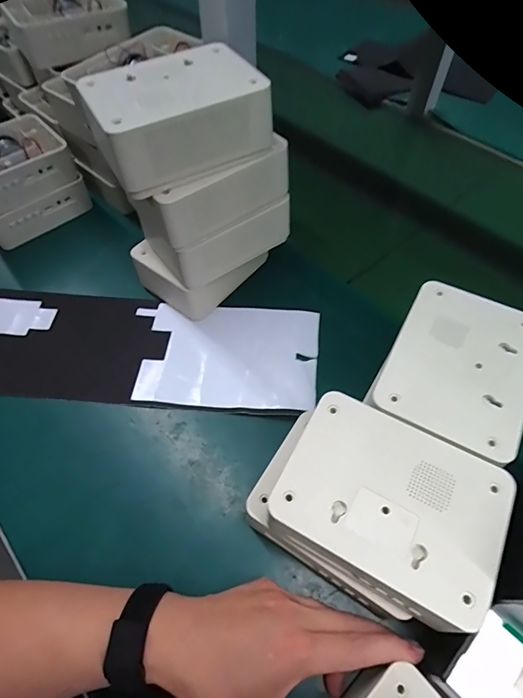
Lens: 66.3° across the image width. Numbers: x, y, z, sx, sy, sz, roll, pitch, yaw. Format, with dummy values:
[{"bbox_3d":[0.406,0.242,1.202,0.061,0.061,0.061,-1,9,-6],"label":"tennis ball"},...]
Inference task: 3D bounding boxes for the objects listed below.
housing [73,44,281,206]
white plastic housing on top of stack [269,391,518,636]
[{"bbox_3d":[-0.074,-0.206,0.347,0.143,0.064,0.105,-21,58,-13],"label":"housing"},{"bbox_3d":[0.085,0.103,0.273,0.135,0.032,0.104,26,62,16],"label":"white plastic housing on top of stack"}]

